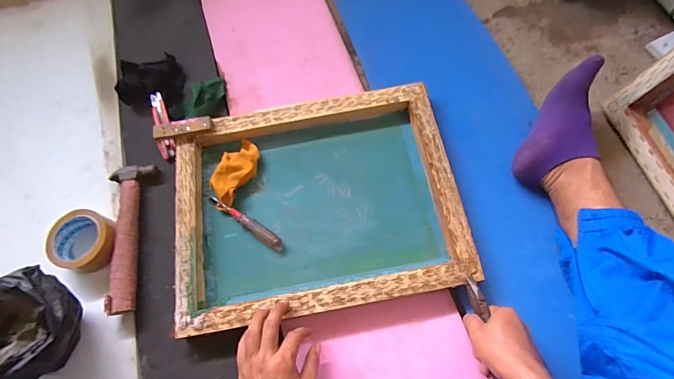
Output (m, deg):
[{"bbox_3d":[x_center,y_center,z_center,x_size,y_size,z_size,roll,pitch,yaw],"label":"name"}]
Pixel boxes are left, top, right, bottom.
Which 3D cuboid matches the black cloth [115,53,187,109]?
[{"bbox_3d":[-0.383,-0.228,0.752,0.134,0.033,0.117,1,70,0],"label":"black cloth"}]

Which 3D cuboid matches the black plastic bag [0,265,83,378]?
[{"bbox_3d":[-0.450,0.207,0.527,0.140,0.150,0.167,-10,68,0],"label":"black plastic bag"}]

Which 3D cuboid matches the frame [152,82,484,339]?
[{"bbox_3d":[-0.038,0.016,0.622,0.459,0.053,0.357,-9,70,-4],"label":"frame"}]

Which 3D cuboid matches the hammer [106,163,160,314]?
[{"bbox_3d":[-0.364,0.077,0.626,0.074,0.031,0.255,0,70,0],"label":"hammer"}]

